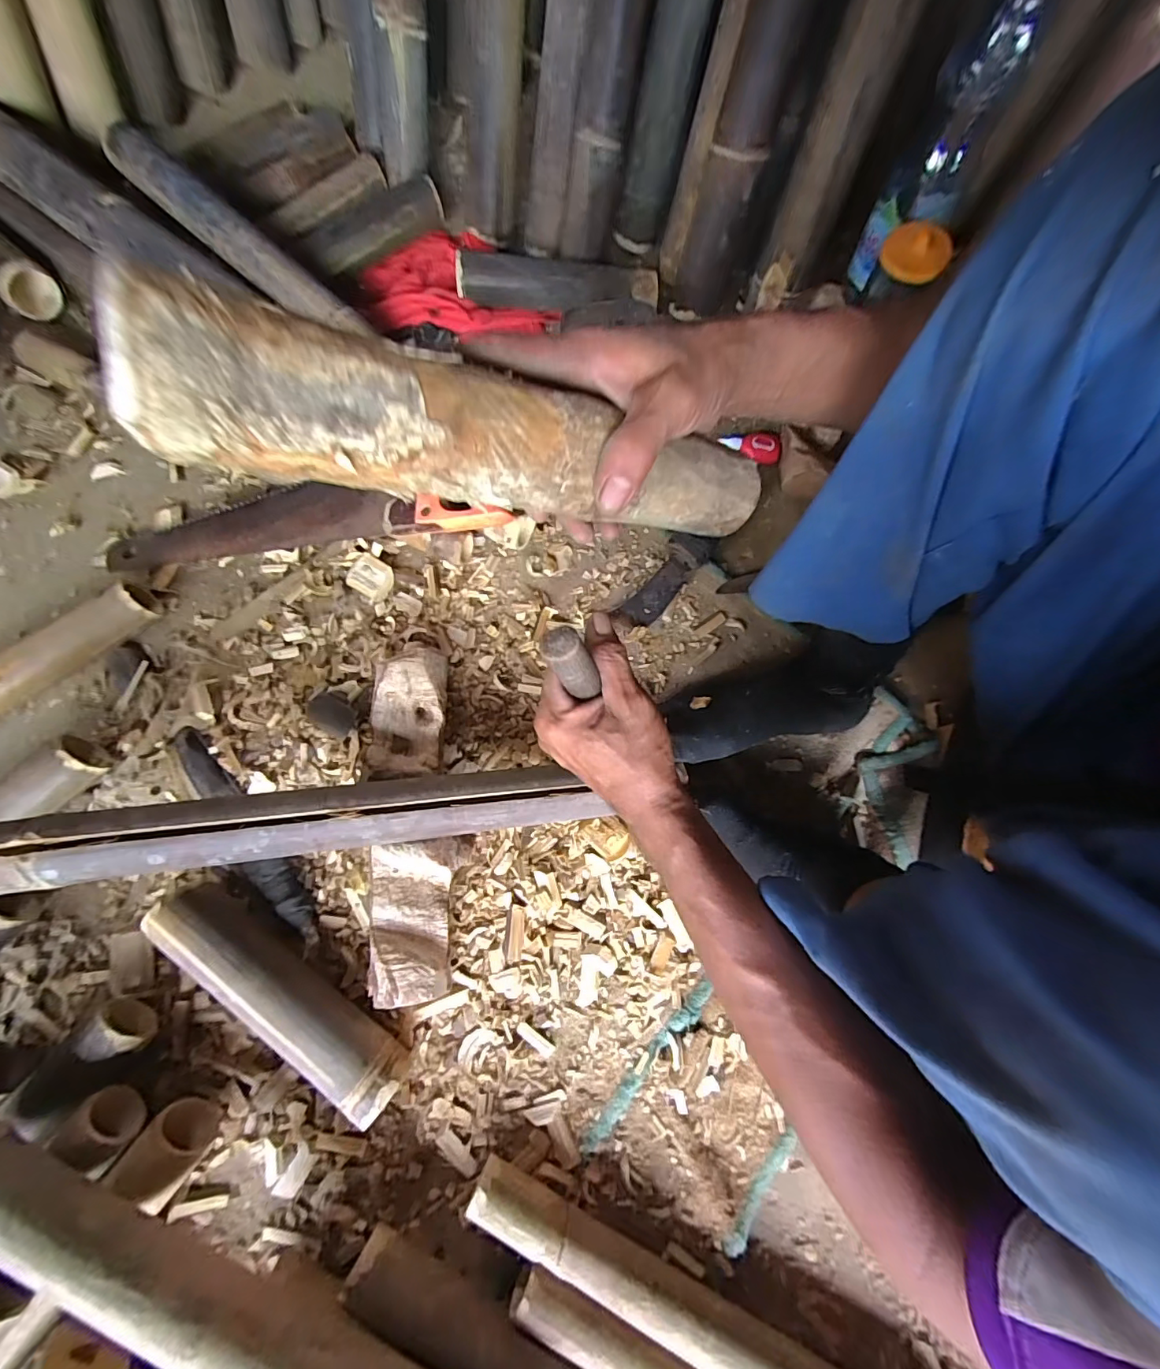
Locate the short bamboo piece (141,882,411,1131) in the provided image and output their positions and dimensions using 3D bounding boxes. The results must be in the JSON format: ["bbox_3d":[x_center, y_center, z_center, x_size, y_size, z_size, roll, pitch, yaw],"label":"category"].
[{"bbox_3d":[-0.273,0.282,0.448,0.268,0.064,0.057,36,77,9],"label":"short bamboo piece"}]

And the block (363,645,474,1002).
[{"bbox_3d":[-0.164,0.127,0.496,0.088,0.059,0.329,-7,74,-3],"label":"block"}]

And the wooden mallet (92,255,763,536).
[{"bbox_3d":[-0.027,-0.115,0.251,0.314,0.058,0.043,-4,72,-33],"label":"wooden mallet"}]

